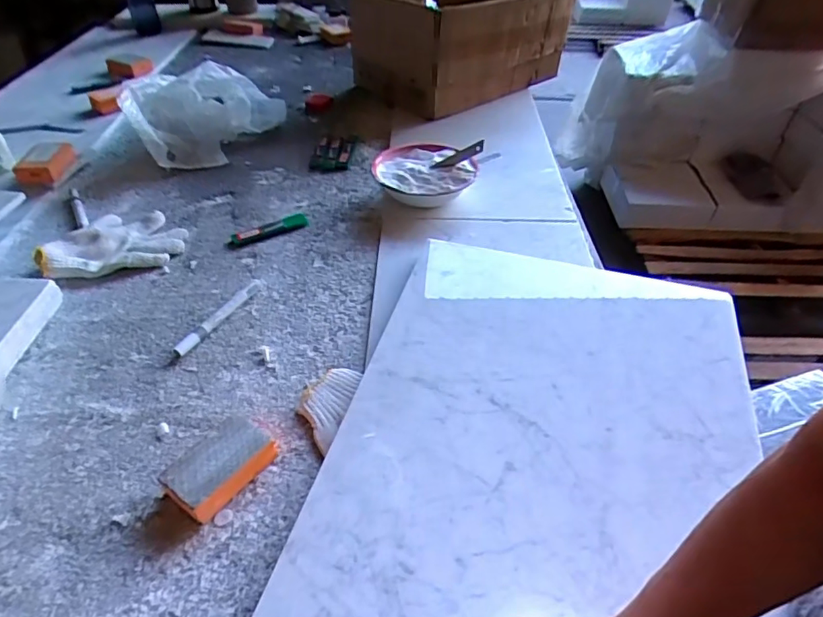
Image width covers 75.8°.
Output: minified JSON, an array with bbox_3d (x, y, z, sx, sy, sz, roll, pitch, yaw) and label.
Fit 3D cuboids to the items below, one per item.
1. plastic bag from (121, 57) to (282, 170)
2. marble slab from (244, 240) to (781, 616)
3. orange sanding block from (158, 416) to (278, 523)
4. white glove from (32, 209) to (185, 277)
[{"bbox_3d":[-0.368,-0.360,0.967,0.251,0.125,0.196,-7,44,-8],"label":"plastic bag"},{"bbox_3d":[0.090,0.208,0.430,0.397,0.021,0.762,12,45,11],"label":"marble slab"},{"bbox_3d":[-0.181,0.151,0.505,0.065,0.034,0.094,27,50,25],"label":"orange sanding block"},{"bbox_3d":[-0.432,-0.101,0.773,0.182,0.031,0.136,-9,44,-10],"label":"white glove"}]

